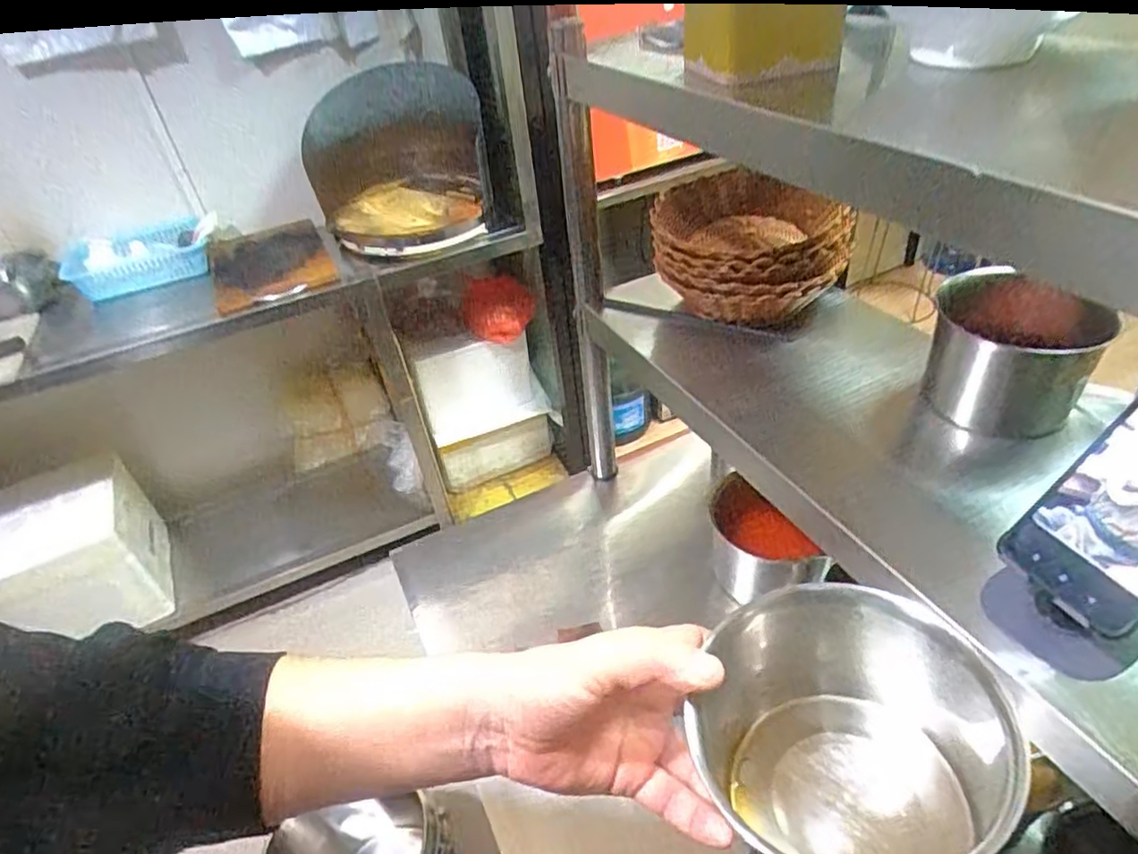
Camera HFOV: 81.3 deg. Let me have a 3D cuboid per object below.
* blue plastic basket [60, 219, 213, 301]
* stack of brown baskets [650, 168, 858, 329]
[{"bbox_3d":[-0.974,-0.376,1.515,0.309,0.104,0.153,-13,39,-7],"label":"blue plastic basket"},{"bbox_3d":[0.194,-0.191,0.745,0.189,0.100,0.171,-4,38,5],"label":"stack of brown baskets"}]

